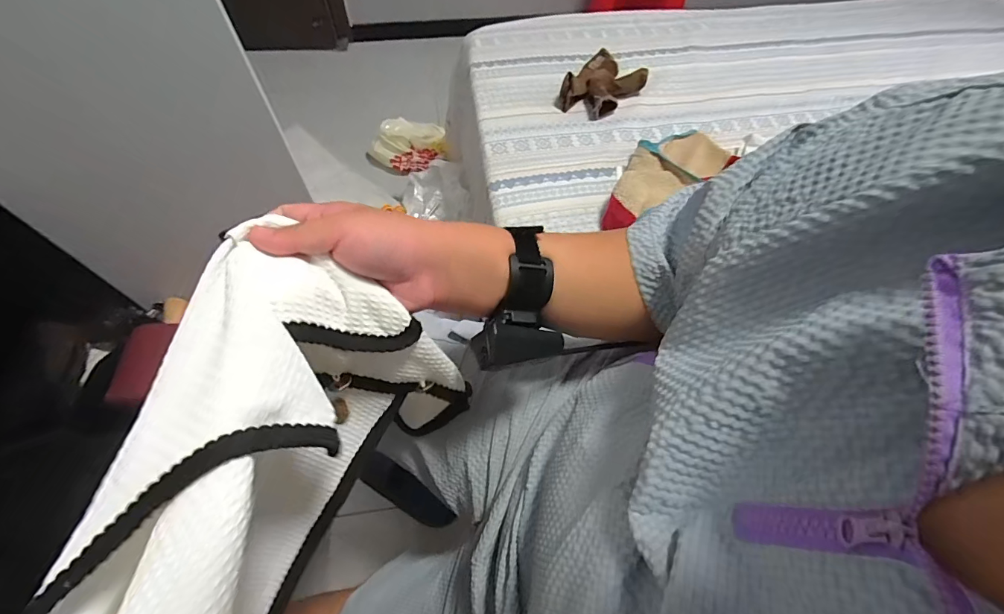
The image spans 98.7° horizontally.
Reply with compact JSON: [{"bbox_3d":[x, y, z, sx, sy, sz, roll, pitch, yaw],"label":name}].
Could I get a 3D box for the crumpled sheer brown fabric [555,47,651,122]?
[{"bbox_3d":[0.219,-0.477,0.913,0.153,0.057,0.207,21,61,9],"label":"crumpled sheer brown fabric"}]

